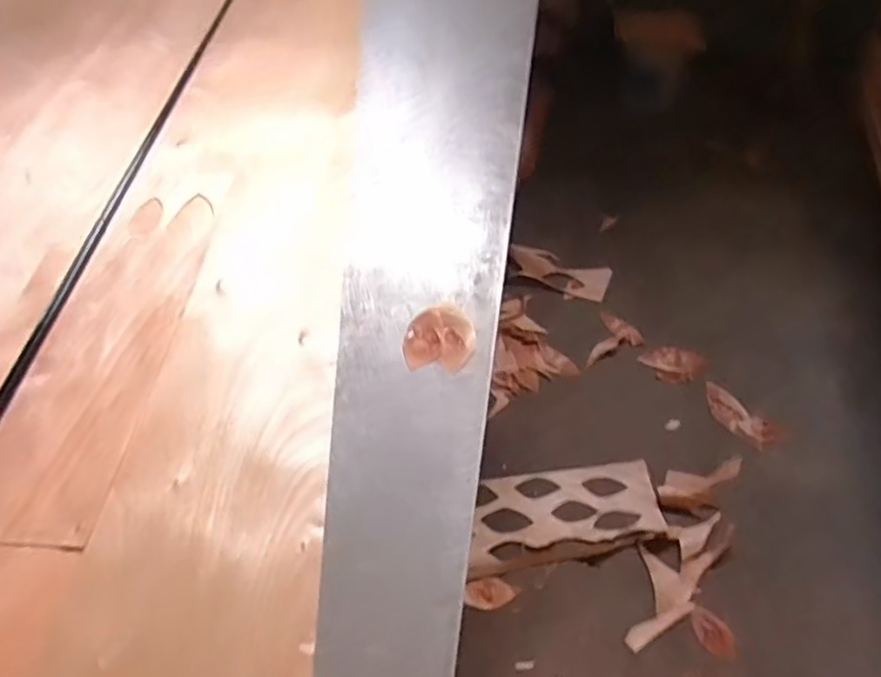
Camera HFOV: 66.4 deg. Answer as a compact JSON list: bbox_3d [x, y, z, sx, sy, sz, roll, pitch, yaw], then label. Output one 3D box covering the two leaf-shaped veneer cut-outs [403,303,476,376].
[{"bbox_3d":[0.000,-0.003,0.874,0.089,0.004,0.109,6,54,-2],"label":"two leaf-shaped veneer cut-outs"}]

